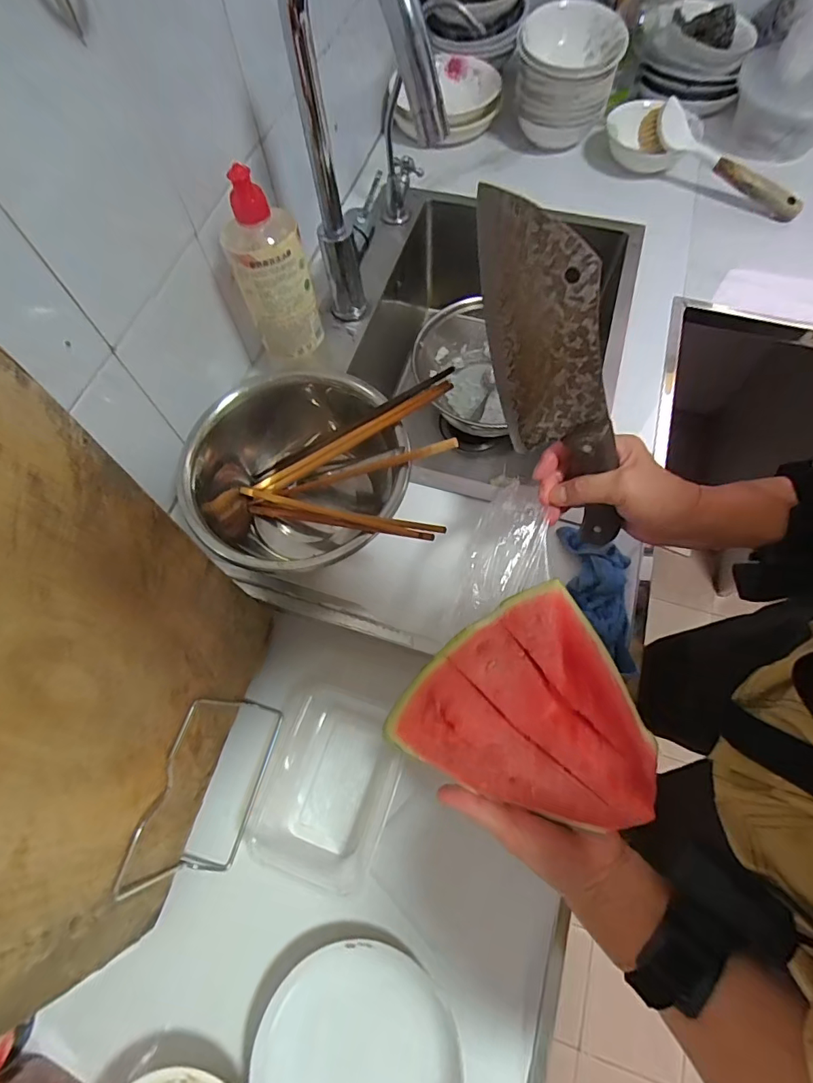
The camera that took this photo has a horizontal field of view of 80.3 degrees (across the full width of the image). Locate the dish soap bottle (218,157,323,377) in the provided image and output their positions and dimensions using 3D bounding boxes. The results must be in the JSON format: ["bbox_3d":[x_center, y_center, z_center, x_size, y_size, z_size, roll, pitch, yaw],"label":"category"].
[{"bbox_3d":[-0.132,-0.260,0.493,0.068,0.203,0.050,-20,68,-6],"label":"dish soap bottle"}]

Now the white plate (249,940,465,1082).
[{"bbox_3d":[-0.038,0.444,0.408,0.163,0.041,0.166,-1,67,2],"label":"white plate"}]

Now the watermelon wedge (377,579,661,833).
[{"bbox_3d":[0.076,0.115,0.308,0.148,0.084,0.145,-29,69,-9],"label":"watermelon wedge"}]

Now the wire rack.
[{"bbox_3d":[-0.183,0.230,0.451,0.049,0.129,0.160,14,69,8],"label":"wire rack"}]

